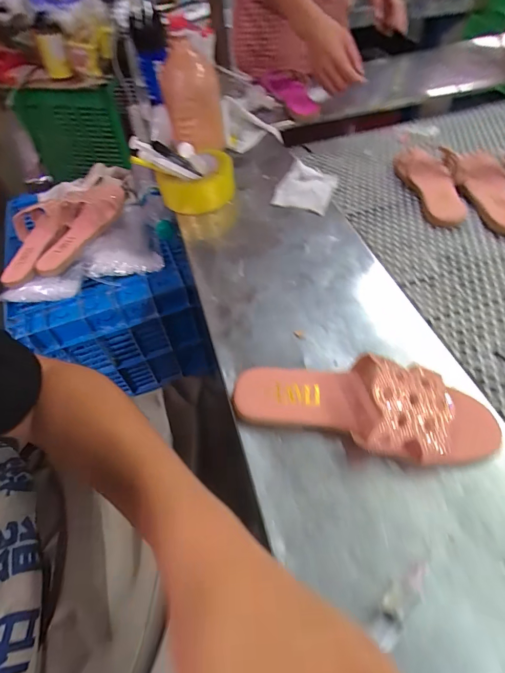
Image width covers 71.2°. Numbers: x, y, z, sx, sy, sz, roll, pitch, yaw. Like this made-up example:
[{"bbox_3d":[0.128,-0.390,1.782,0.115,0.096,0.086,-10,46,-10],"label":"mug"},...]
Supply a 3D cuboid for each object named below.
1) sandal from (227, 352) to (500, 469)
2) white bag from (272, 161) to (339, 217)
[{"bbox_3d":[0.100,0.062,0.328,0.239,0.063,0.089,6,55,7],"label":"sandal"},{"bbox_3d":[0.085,-0.242,0.572,0.088,0.028,0.109,15,57,14],"label":"white bag"}]

